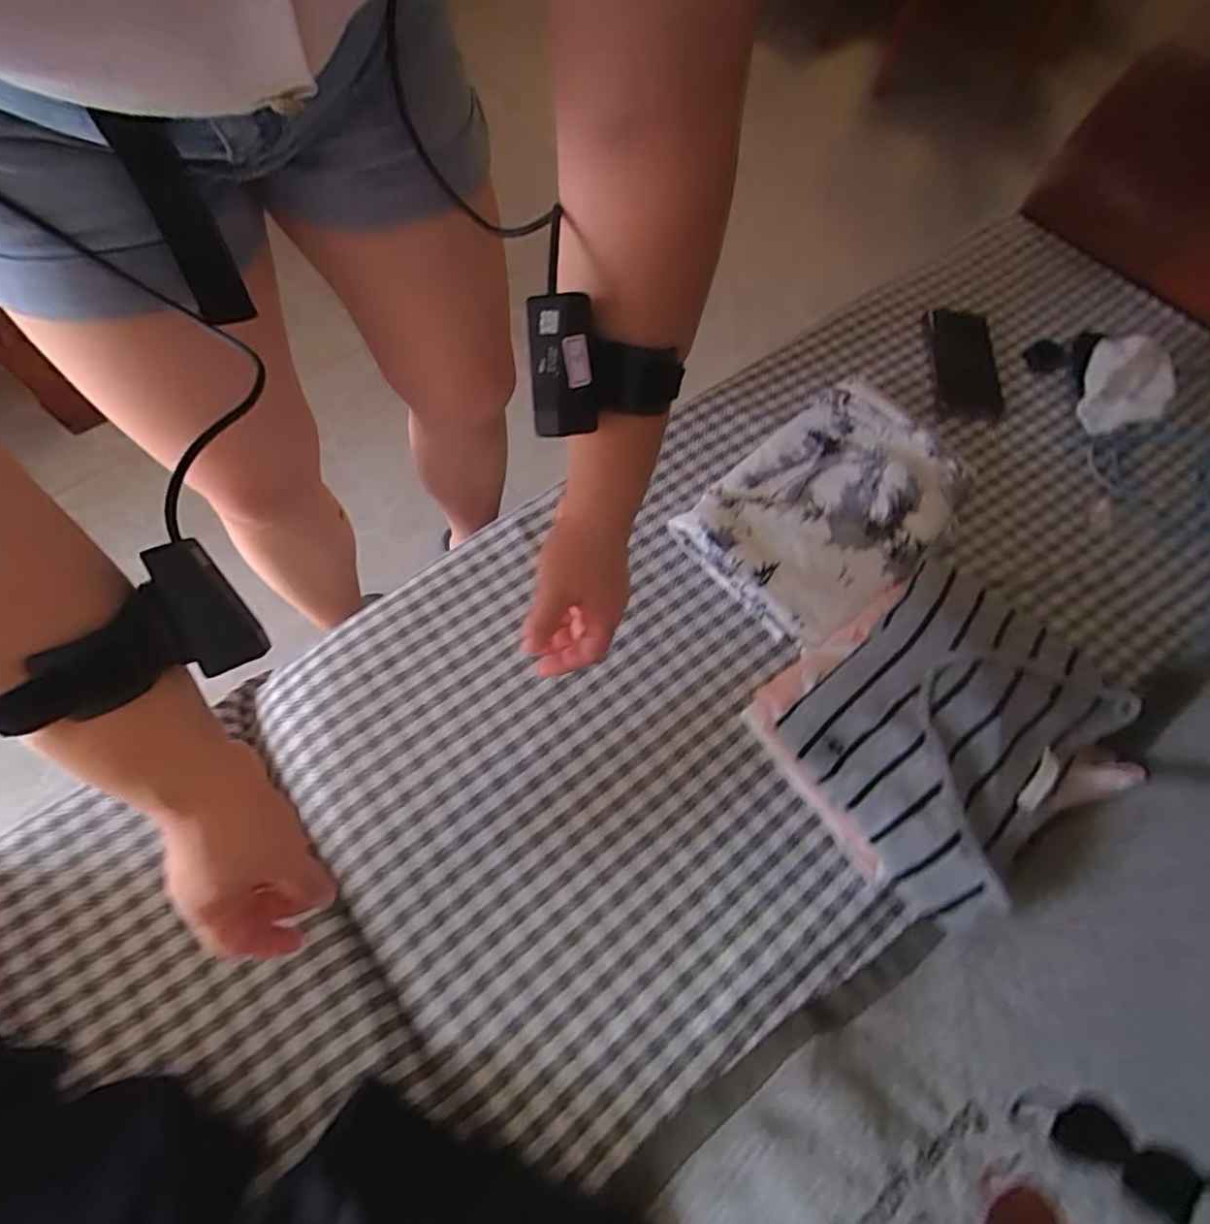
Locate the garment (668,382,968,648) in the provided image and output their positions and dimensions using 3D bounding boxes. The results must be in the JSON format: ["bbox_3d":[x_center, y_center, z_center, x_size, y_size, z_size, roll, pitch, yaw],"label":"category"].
[{"bbox_3d":[0.228,-0.109,0.584,0.285,0.046,0.195,-38,70,-18],"label":"garment"}]

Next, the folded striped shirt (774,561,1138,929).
[{"bbox_3d":[0.272,0.082,0.442,0.248,0.053,0.180,-39,71,-18],"label":"folded striped shirt"}]

